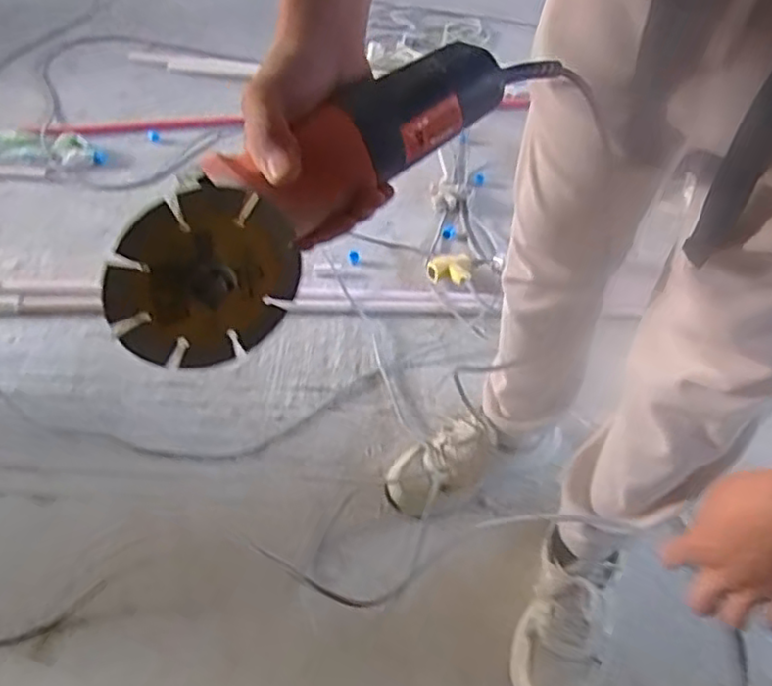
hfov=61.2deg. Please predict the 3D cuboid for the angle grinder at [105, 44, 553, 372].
[{"bbox_3d":[-0.040,-0.107,0.396,0.075,0.096,0.296,38,71,25],"label":"angle grinder"}]

